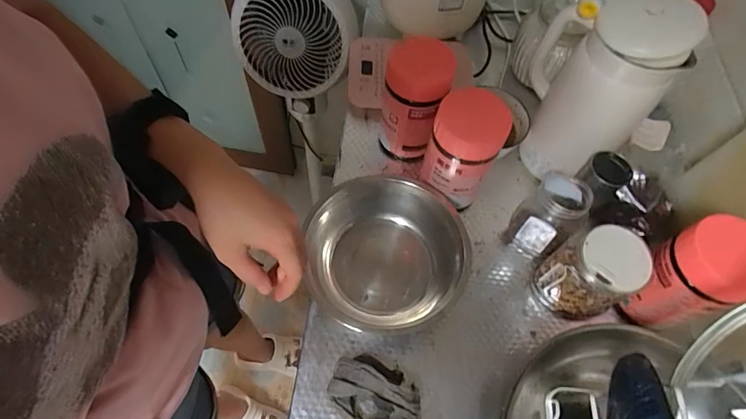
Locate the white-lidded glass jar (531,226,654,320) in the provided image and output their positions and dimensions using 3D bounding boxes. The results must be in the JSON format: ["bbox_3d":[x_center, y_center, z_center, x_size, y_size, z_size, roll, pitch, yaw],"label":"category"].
[{"bbox_3d":[0.280,0.086,0.559,0.080,0.139,0.095,-23,66,-15],"label":"white-lidded glass jar"}]

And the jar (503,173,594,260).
[{"bbox_3d":[0.252,0.010,0.621,0.075,0.112,0.085,40,66,16],"label":"jar"}]

